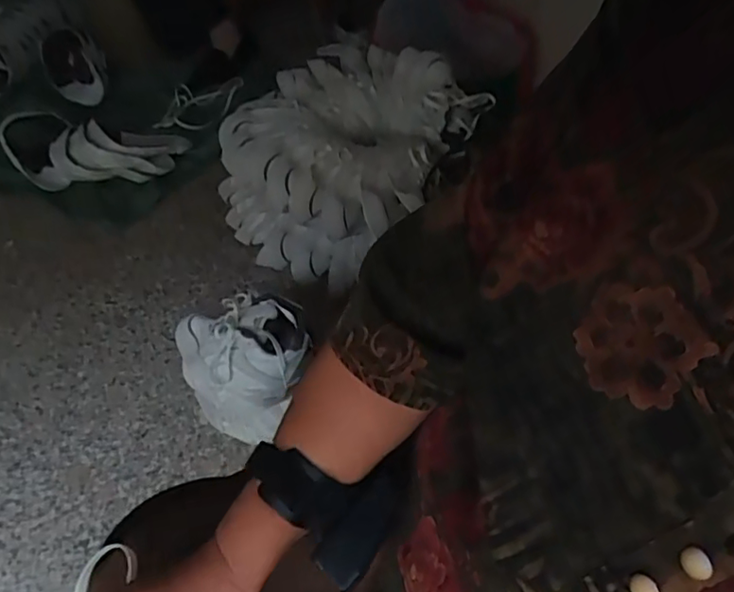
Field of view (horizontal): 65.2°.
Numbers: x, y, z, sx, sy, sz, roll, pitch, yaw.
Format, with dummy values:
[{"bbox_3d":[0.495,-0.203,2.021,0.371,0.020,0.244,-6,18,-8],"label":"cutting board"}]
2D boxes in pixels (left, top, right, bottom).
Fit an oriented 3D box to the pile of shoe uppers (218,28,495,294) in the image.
[{"bbox_3d":[-0.039,-0.250,1.054,0.361,0.233,0.405,29,59,20],"label":"pile of shoe uppers"}]

